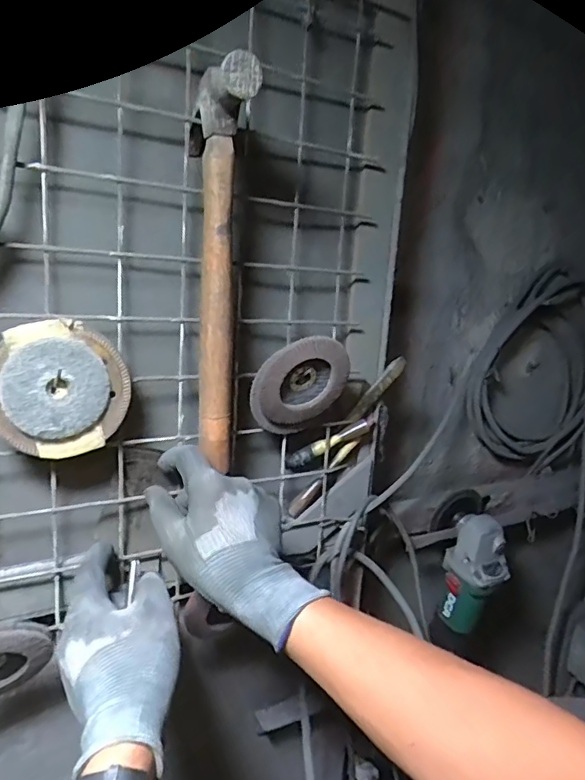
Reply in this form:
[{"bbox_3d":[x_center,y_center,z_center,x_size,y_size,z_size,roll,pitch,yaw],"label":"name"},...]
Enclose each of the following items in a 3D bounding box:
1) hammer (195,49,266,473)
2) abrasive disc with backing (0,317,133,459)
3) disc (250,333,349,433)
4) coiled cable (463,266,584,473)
[{"bbox_3d":[-0.060,-0.086,0.430,0.036,0.301,0.102,2,13,-12],"label":"hammer"},{"bbox_3d":[-0.185,-0.001,0.419,0.105,0.102,0.019,-2,14,-27],"label":"abrasive disc with backing"},{"bbox_3d":[0.005,-0.005,0.513,0.087,0.108,0.016,26,21,-39],"label":"disc"},{"bbox_3d":[0.429,-0.024,0.870,0.340,0.311,0.053,-32,20,-16],"label":"coiled cable"}]

